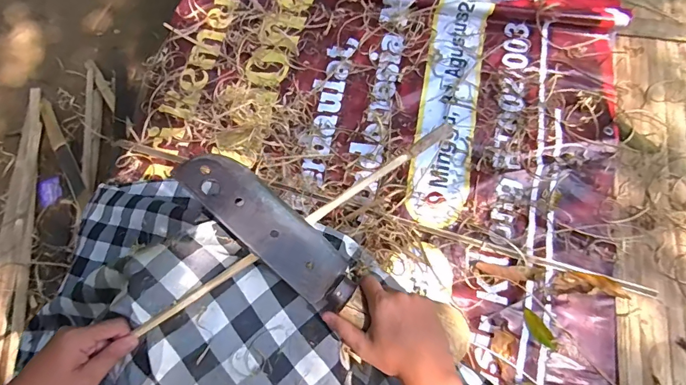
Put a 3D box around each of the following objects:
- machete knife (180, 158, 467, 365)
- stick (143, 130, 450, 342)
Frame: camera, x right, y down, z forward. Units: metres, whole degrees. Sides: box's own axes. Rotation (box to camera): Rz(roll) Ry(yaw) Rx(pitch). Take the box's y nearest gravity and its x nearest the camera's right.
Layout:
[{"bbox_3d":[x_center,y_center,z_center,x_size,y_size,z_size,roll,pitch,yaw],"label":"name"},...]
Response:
[{"bbox_3d":[-0.023,0.077,0.457,0.371,0.026,0.084,36,72,1],"label":"machete knife"},{"bbox_3d":[-0.041,0.032,0.481,0.427,0.011,0.016,-33,73,-12],"label":"stick"}]

